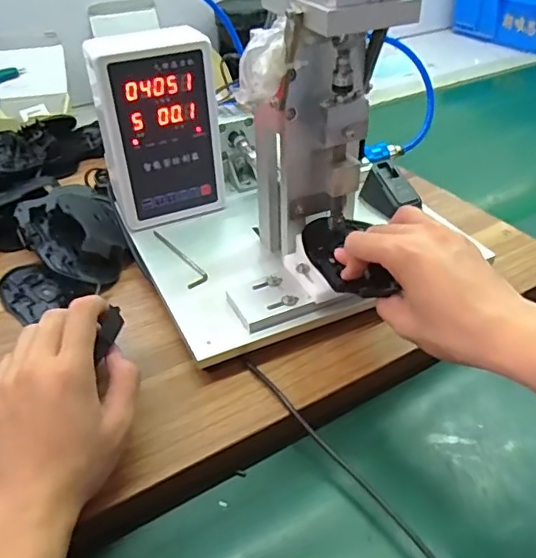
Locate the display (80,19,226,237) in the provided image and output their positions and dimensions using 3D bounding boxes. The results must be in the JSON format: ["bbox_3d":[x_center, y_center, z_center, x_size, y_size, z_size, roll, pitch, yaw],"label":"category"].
[{"bbox_3d":[-0.108,-0.145,0.563,0.112,0.179,0.043,-17,41,-19],"label":"display"}]

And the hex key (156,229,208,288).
[{"bbox_3d":[-0.085,-0.023,0.553,0.022,0.004,0.107,-18,41,-20],"label":"hex key"}]

